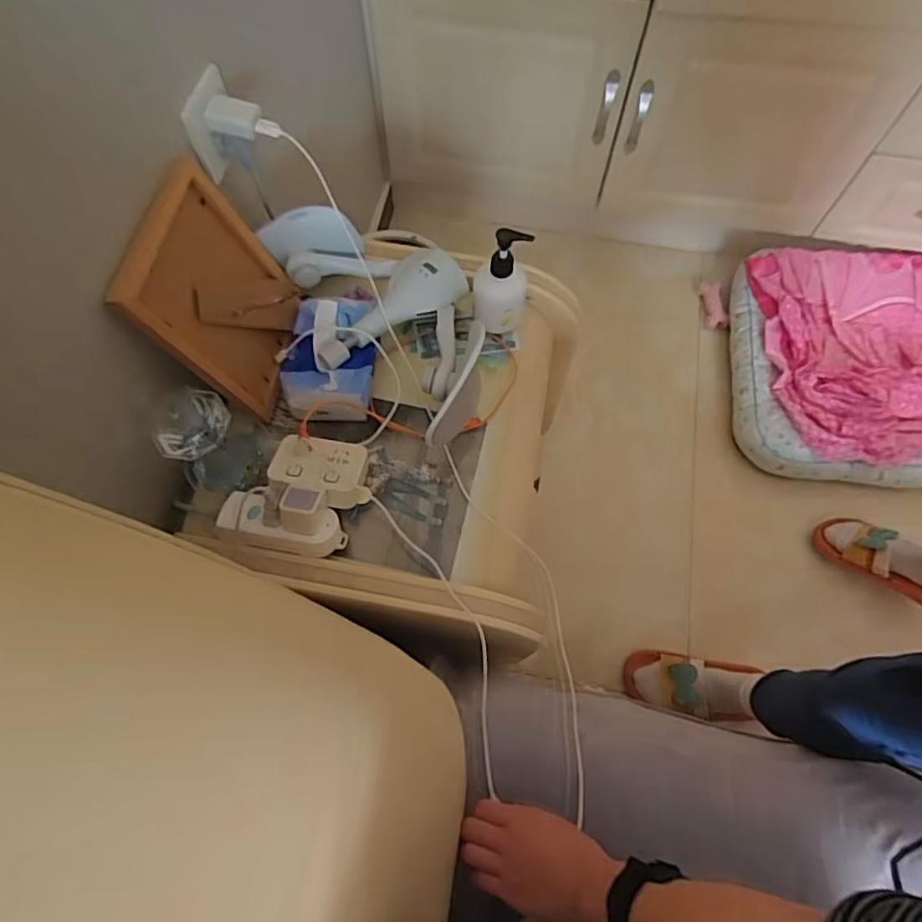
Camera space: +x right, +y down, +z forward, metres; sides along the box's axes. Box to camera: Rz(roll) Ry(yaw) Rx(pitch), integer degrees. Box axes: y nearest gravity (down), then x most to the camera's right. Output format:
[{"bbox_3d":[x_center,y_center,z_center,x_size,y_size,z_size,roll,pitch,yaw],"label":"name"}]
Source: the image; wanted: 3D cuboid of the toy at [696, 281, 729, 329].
[{"bbox_3d":[0.590,-0.367,1.399,0.054,0.020,0.127,-5,68,-3],"label":"toy"}]

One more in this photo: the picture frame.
[{"bbox_3d":[-0.262,-0.187,0.668,0.021,0.226,0.192,1,67,22],"label":"picture frame"}]

